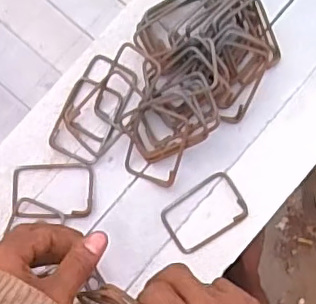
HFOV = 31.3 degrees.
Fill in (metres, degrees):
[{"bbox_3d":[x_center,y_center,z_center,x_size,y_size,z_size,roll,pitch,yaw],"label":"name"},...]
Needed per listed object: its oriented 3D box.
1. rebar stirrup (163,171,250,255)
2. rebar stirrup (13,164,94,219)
[{"bbox_3d":[0.054,0.071,0.664,0.097,0.006,0.064,-33,85,-5],"label":"rebar stirrup"},{"bbox_3d":[-0.124,0.046,0.669,0.094,0.006,0.064,-1,77,1],"label":"rebar stirrup"}]

